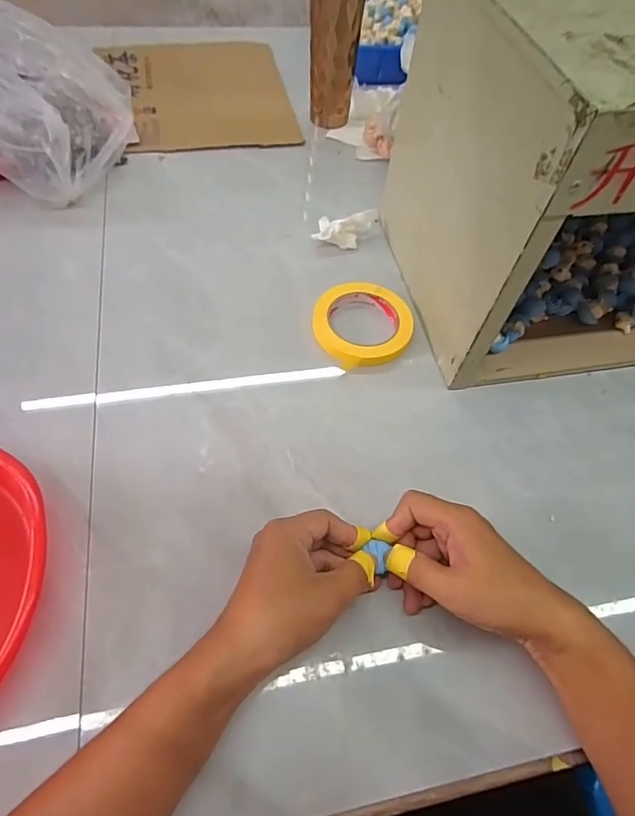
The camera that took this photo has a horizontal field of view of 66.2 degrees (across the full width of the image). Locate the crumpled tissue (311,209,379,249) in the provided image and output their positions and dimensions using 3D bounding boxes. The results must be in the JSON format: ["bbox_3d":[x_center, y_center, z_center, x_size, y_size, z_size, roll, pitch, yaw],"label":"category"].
[{"bbox_3d":[0.041,-0.227,0.619,0.098,0.029,0.038,-21,62,-14],"label":"crumpled tissue"}]

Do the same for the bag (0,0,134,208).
[{"bbox_3d":[-0.383,-0.384,0.598,0.298,0.193,0.153,28,62,14],"label":"bag"}]

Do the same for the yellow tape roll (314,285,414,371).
[{"bbox_3d":[0.052,-0.095,0.541,0.109,0.015,0.106,1,59,-2],"label":"yellow tape roll"}]

